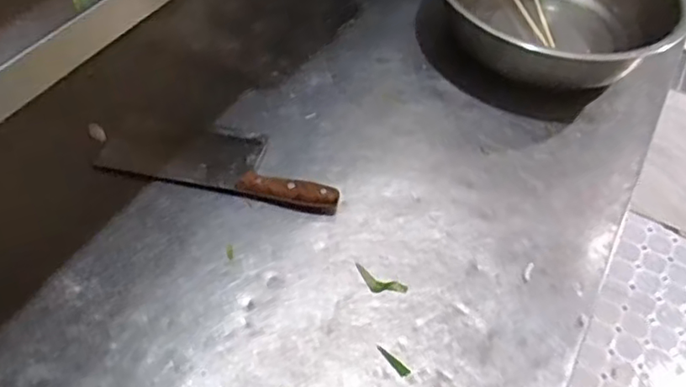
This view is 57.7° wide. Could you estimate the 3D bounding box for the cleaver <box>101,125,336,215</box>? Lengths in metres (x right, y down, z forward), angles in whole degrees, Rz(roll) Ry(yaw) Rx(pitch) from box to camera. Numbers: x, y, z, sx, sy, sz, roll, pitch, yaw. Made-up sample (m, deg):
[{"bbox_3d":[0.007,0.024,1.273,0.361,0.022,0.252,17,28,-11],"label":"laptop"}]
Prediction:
[{"bbox_3d":[-0.149,-0.046,0.777,0.303,0.027,0.094,14,51,6],"label":"cleaver"}]

